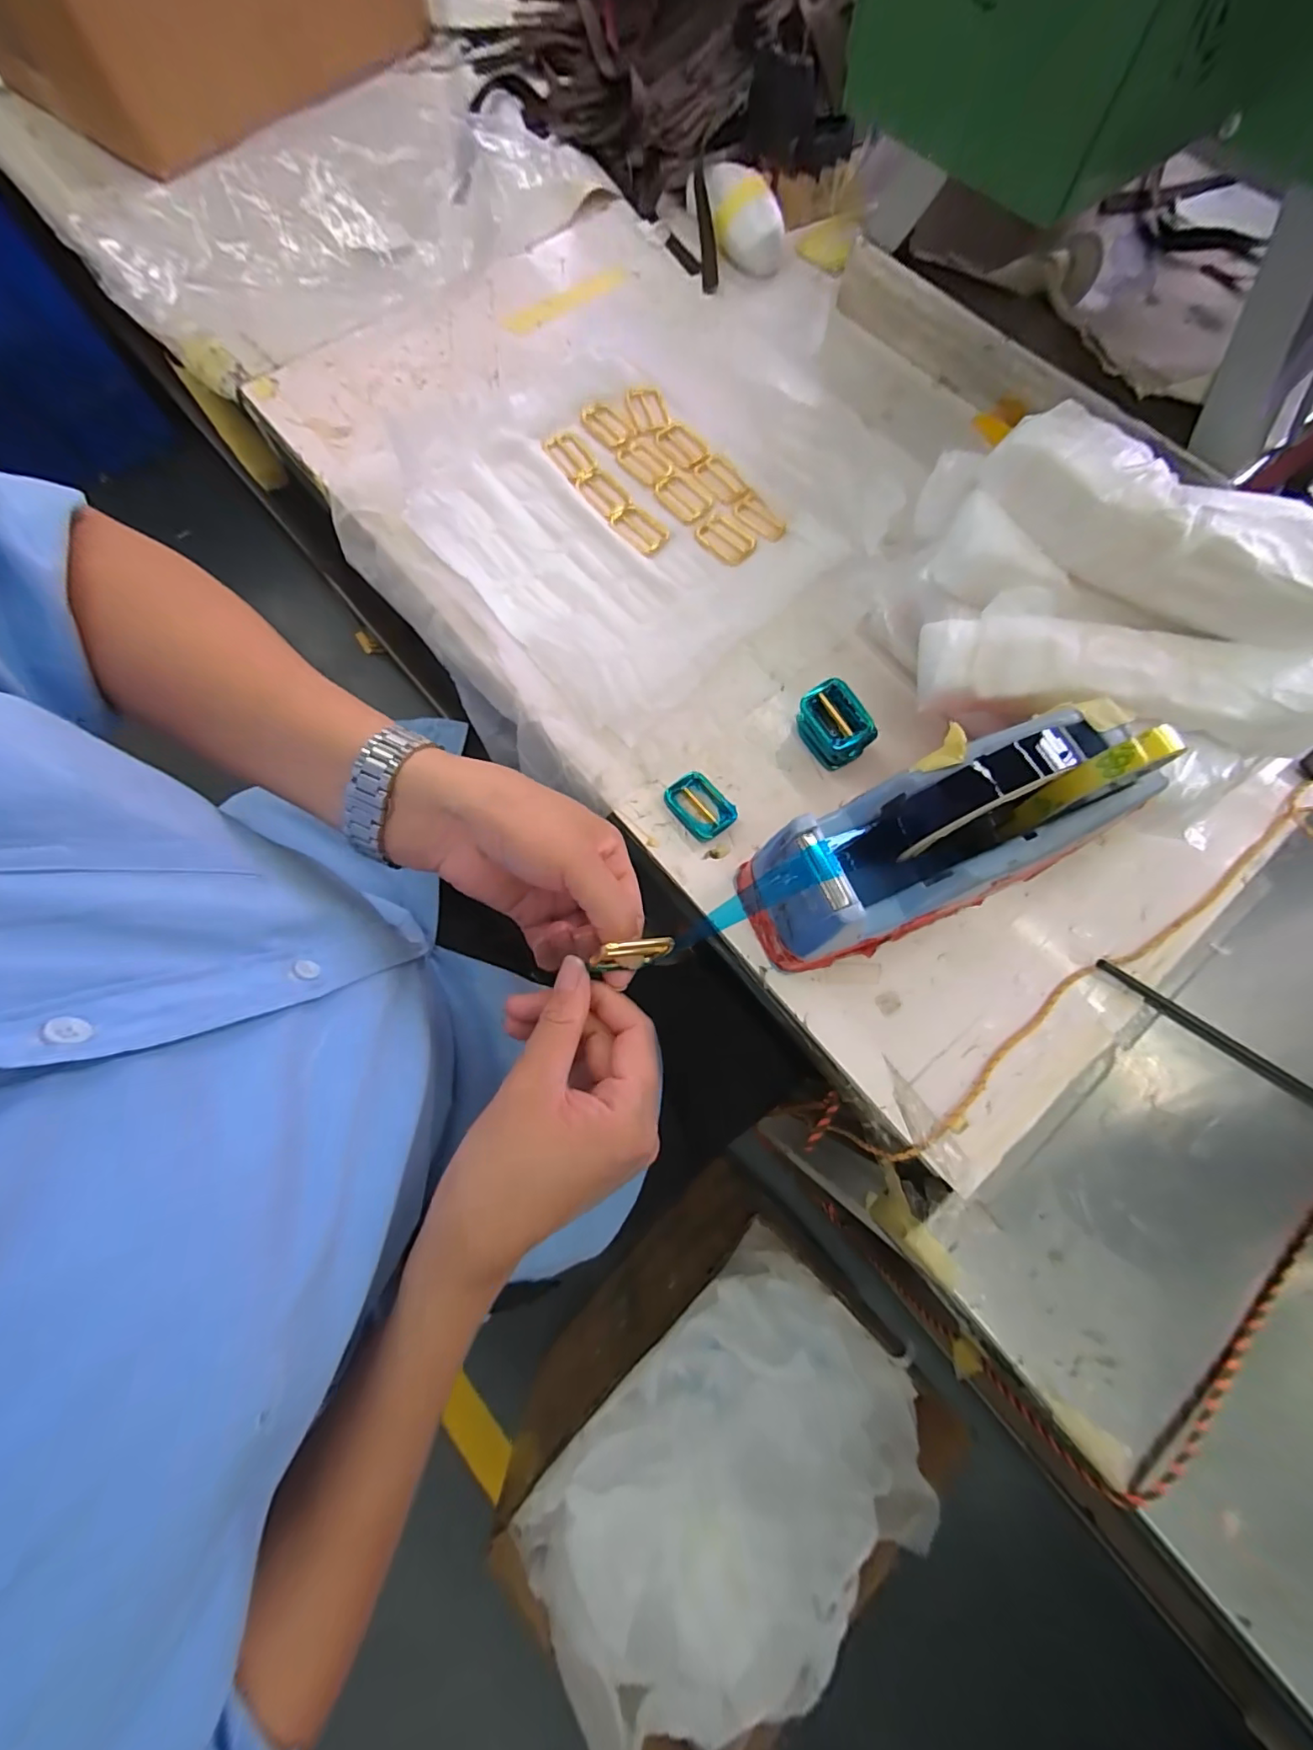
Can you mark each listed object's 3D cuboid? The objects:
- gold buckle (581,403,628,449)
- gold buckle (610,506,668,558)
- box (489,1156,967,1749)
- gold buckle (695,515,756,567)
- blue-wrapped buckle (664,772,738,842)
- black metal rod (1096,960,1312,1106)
[{"bbox_3d":[-0.042,-0.371,0.457,0.045,0.008,0.021,43,77,11],"label":"gold buckle"},{"bbox_3d":[-0.012,-0.266,0.425,0.045,0.004,0.029,40,77,10],"label":"gold buckle"},{"bbox_3d":[0.068,0.658,0.672,0.424,0.275,0.318,-43,79,-12],"label":"box"},{"bbox_3d":[0.055,-0.259,0.428,0.044,0.008,0.032,35,76,9],"label":"gold buckle"},{"bbox_3d":[0.028,-0.044,0.358,0.031,0.011,0.045,-36,78,-11],"label":"blue-wrapped buckle"},{"bbox_3d":[0.327,0.094,0.321,0.147,0.005,0.011,33,76,8],"label":"black metal rod"}]

